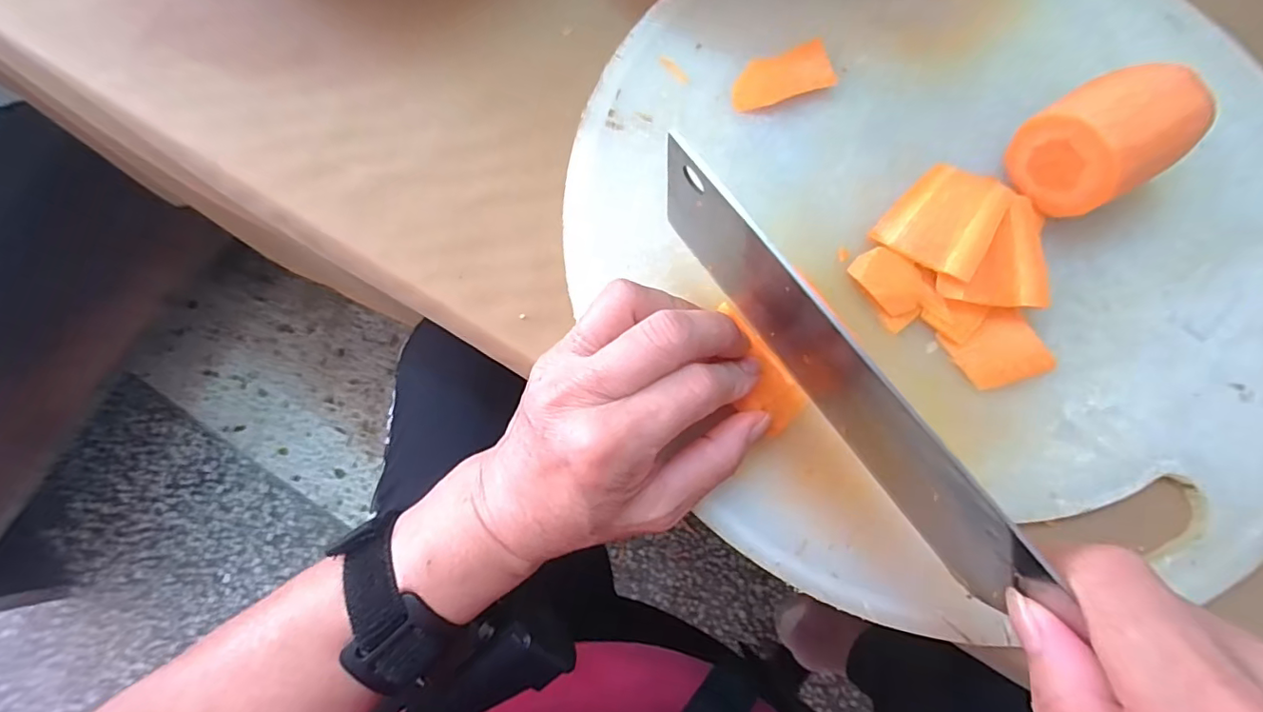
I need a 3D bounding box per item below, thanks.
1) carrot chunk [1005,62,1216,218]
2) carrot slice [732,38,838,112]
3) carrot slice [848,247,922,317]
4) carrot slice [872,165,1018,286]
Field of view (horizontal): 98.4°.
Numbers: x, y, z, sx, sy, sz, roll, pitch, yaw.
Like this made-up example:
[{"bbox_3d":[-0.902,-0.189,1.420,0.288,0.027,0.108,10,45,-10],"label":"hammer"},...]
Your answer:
[{"bbox_3d":[0.201,-0.091,0.232,0.052,0.049,0.044,-28,78,-6],"label":"carrot chunk"},{"bbox_3d":[0.071,-0.133,0.261,0.048,0.007,0.024,-18,77,-4],"label":"carrot slice"},{"bbox_3d":[0.112,-0.033,0.238,0.022,0.007,0.031,-39,79,-8],"label":"carrot slice"},{"bbox_3d":[0.137,-0.062,0.237,0.042,0.006,0.049,33,81,25],"label":"carrot slice"}]

